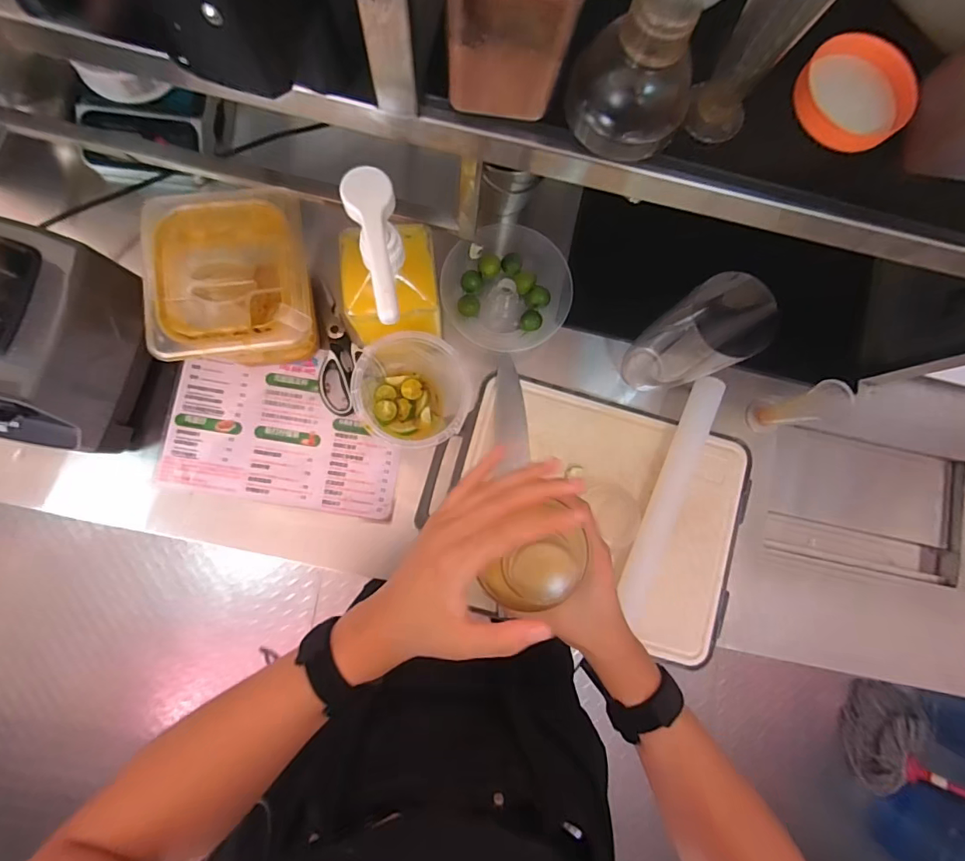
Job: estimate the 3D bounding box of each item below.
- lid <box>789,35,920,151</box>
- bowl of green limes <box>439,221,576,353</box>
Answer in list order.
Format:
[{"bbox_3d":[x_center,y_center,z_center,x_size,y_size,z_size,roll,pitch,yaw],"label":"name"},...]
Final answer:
[{"bbox_3d":[0.283,-0.255,0.358,0.083,0.016,0.075,36,102,-2],"label":"lid"},{"bbox_3d":[0.035,-0.188,0.629,0.155,0.071,0.152,14,84,-3],"label":"bowl of green limes"}]

